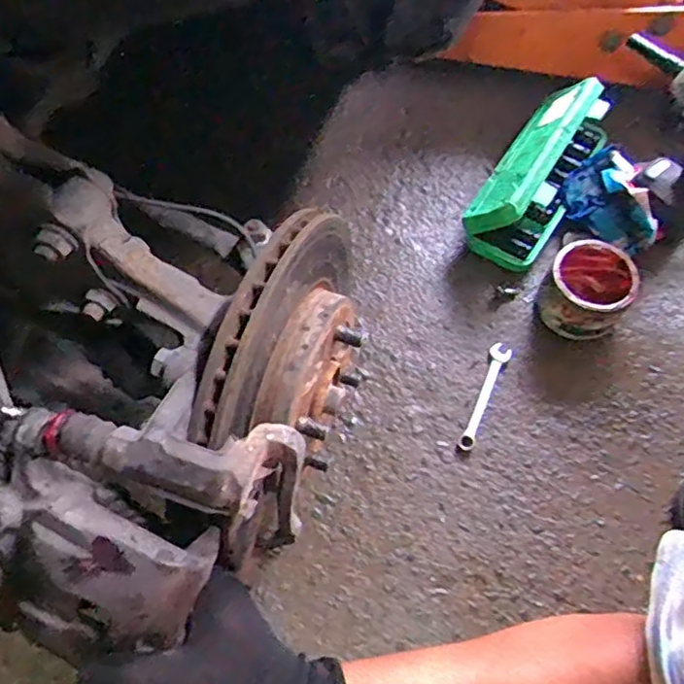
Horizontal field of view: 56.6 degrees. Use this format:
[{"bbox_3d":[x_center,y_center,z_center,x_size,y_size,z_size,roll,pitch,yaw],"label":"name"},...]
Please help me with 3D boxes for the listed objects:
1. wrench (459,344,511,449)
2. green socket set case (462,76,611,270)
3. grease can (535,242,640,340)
[{"bbox_3d":[0.174,0.066,0.774,0.024,0.011,0.142,23,65,11],"label":"wrench"},{"bbox_3d":[0.274,-0.236,0.874,0.111,0.112,0.275,29,67,13],"label":"green socket set case"},{"bbox_3d":[0.307,-0.064,0.797,0.100,0.087,0.094,0,63,0],"label":"grease can"}]

